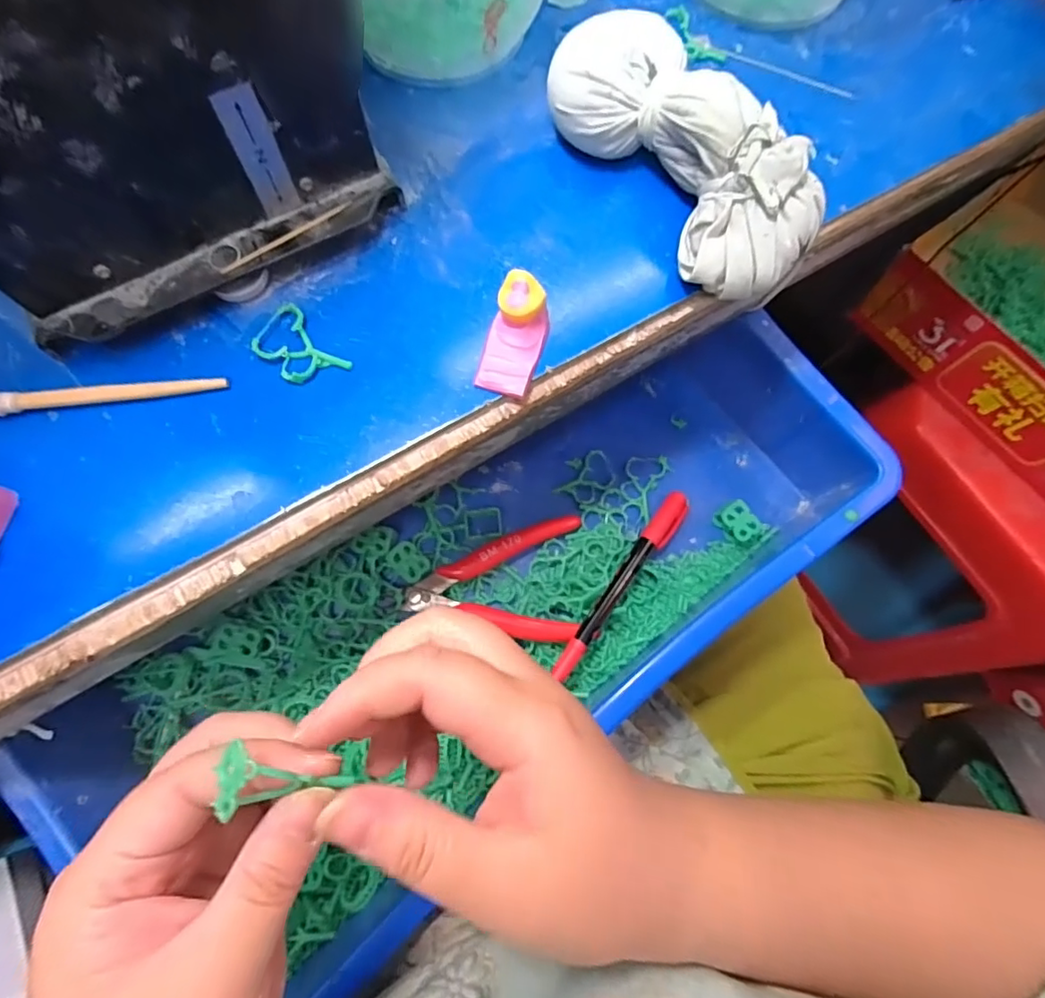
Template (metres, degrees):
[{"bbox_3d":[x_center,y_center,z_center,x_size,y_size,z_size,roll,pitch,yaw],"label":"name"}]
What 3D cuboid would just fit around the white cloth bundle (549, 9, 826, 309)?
[{"bbox_3d":[0.067,-0.146,0.235,0.056,0.043,0.139,-34,77,-10],"label":"white cloth bundle"}]

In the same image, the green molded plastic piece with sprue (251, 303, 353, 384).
[{"bbox_3d":[-0.094,-0.062,0.229,0.025,0.004,0.043,-43,79,-12],"label":"green molded plastic piece with sprue"}]

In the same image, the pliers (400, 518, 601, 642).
[{"bbox_3d":[-0.013,0.054,0.329,0.109,0.018,0.074,-10,74,-4],"label":"pliers"}]

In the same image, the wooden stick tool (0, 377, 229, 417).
[{"bbox_3d":[-0.181,-0.041,0.221,0.119,0.007,0.015,-2,73,-2],"label":"wooden stick tool"}]

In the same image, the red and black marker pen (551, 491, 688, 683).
[{"bbox_3d":[0.062,0.049,0.331,0.016,0.020,0.135,35,76,9],"label":"red and black marker pen"}]

